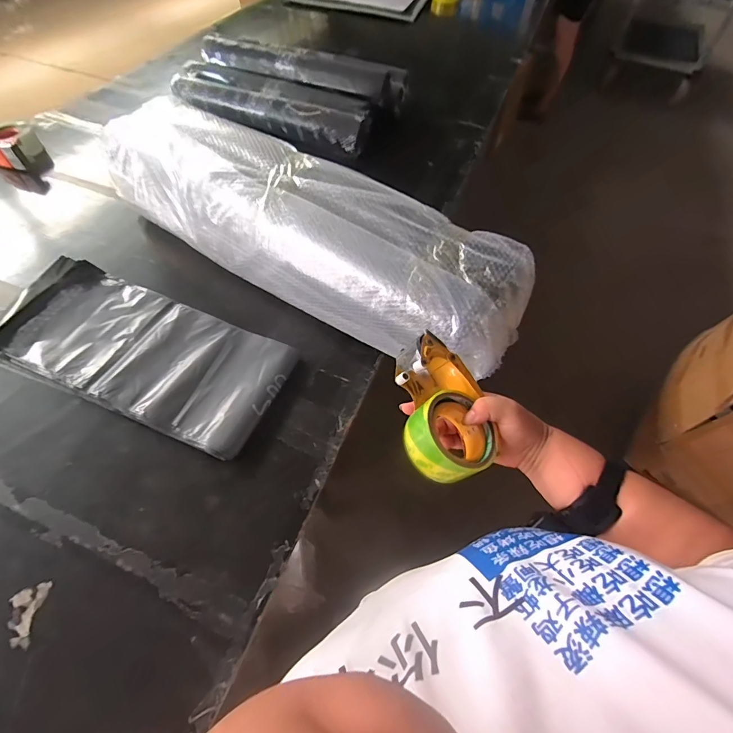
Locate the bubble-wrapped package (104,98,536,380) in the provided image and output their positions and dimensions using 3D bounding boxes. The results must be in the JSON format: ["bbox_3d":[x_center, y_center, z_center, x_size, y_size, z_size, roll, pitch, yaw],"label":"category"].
[{"bbox_3d":[-0.124,-0.257,0.689,0.833,0.159,0.204,30,60,15],"label":"bubble-wrapped package"}]

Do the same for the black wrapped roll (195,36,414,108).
[{"bbox_3d":[-0.200,-0.878,1.149,0.638,0.106,0.173,16,57,7],"label":"black wrapped roll"}]

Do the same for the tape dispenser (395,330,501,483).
[{"bbox_3d":[0.091,0.052,0.431,0.100,0.075,0.158,13,69,-27],"label":"tape dispenser"}]

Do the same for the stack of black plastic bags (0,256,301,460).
[{"bbox_3d":[-0.393,-0.031,0.661,0.513,0.025,0.224,19,60,10],"label":"stack of black plastic bags"}]

